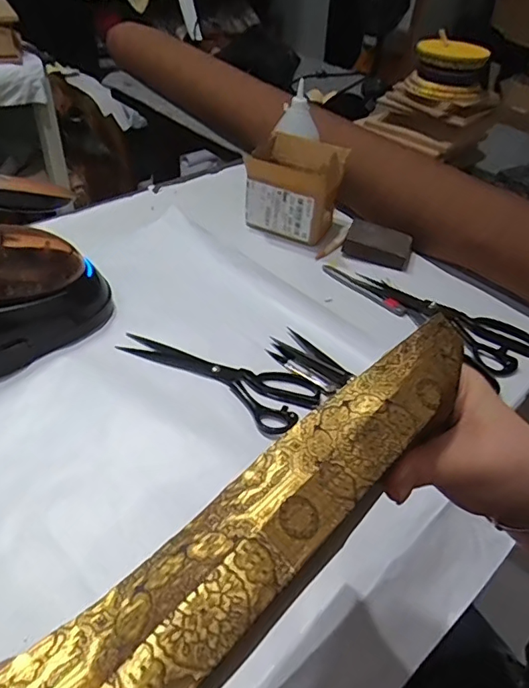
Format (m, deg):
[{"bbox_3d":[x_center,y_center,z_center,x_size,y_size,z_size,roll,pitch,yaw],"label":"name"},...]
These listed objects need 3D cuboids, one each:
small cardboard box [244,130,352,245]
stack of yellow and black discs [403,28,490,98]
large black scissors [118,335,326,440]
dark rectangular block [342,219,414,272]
[{"bbox_3d":[0.045,-0.249,0.793,0.140,0.120,0.111,17,43,11],"label":"small cardboard box"},{"bbox_3d":[0.313,-0.473,0.855,0.110,0.083,0.106,7,42,1],"label":"stack of yellow and black discs"},{"bbox_3d":[-0.056,0.029,0.578,0.241,0.011,0.091,25,46,19],"label":"large black scissors"},{"bbox_3d":[0.175,-0.153,0.772,0.104,0.040,0.051,16,43,11],"label":"dark rectangular block"}]

